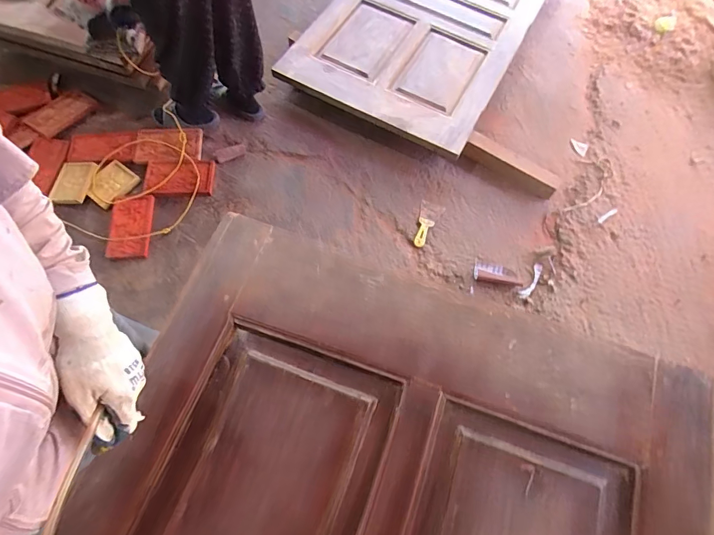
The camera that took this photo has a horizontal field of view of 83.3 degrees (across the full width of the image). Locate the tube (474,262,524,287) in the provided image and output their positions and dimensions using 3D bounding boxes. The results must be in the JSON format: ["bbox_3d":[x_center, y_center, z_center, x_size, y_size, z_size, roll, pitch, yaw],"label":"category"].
[{"bbox_3d":[0.509,0.025,1.445,0.172,0.023,0.067,9,66,3],"label":"tube"}]

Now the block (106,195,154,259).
[{"bbox_3d":[-0.846,-0.151,1.504,0.148,0.026,0.263,-5,70,-4],"label":"block"}]

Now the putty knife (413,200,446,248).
[{"bbox_3d":[0.272,-0.166,1.540,0.086,0.023,0.199,16,70,4],"label":"putty knife"}]

